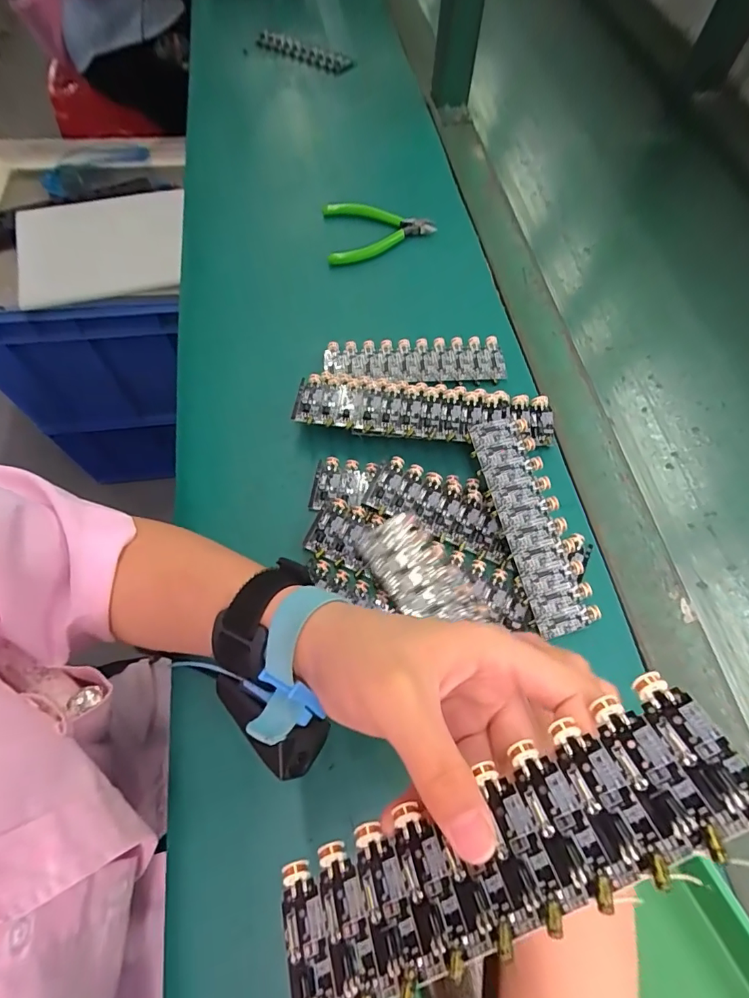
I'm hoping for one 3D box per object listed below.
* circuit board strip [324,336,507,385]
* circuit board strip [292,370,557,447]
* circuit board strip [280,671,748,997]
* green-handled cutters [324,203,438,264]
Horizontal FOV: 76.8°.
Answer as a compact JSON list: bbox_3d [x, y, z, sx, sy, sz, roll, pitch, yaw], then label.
[{"bbox_3d":[0.035,-0.119,0.406,0.151,0.011,0.044,-2,63,-3],"label":"circuit board strip"},{"bbox_3d":[0.041,-0.070,0.373,0.201,0.020,0.054,6,63,1],"label":"circuit board strip"},{"bbox_3d":[0.037,0.110,0.147,0.152,0.004,0.043,-33,41,8],"label":"circuit board strip"},{"bbox_3d":[0.002,-0.275,0.476,0.111,0.019,0.079,-12,64,-8],"label":"green-handled cutters"}]

